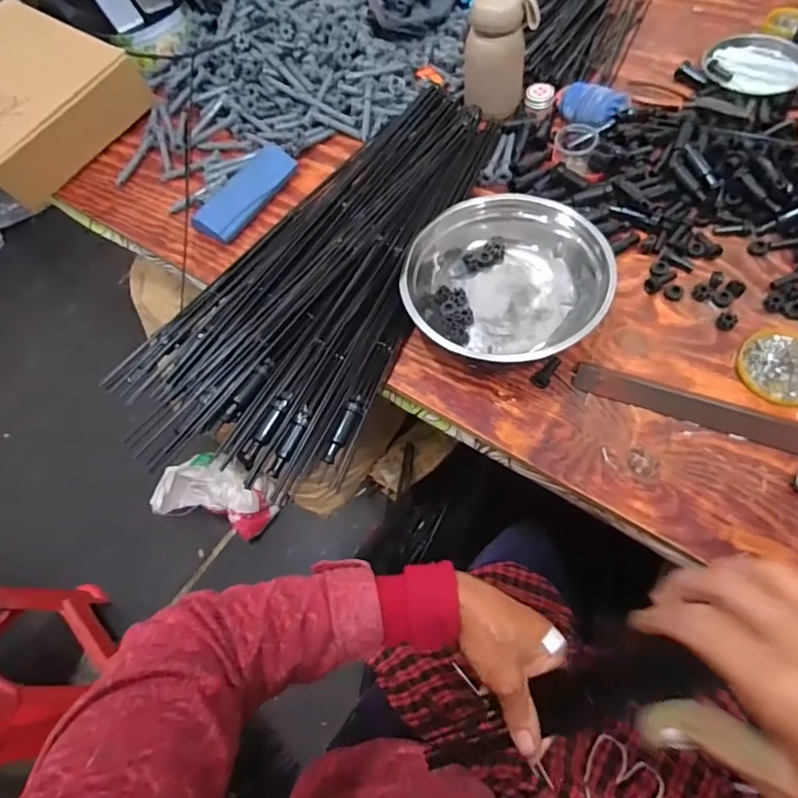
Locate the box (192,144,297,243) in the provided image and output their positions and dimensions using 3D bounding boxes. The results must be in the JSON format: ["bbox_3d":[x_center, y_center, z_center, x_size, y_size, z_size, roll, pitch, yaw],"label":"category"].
[{"bbox_3d":[-0.211,-0.289,0.733,0.067,0.016,0.173,23,68,18],"label":"box"}]

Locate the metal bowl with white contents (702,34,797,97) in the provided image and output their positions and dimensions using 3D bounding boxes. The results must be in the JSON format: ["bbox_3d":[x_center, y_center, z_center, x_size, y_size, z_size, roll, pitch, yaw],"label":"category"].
[{"bbox_3d":[0.499,-0.469,0.741,0.115,0.022,0.141,-33,64,-9],"label":"metal bowl with white contents"}]

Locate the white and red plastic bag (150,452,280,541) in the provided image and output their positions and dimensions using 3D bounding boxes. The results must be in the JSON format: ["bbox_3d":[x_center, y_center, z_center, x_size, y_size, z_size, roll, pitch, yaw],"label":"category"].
[{"bbox_3d":[-0.424,0.223,1.258,0.266,0.089,0.165,11,65,9],"label":"white and red plastic bag"}]

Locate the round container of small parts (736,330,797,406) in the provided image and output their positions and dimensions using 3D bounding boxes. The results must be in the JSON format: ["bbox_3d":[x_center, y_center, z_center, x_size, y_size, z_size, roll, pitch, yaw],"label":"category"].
[{"bbox_3d":[0.392,-0.034,0.536,0.086,0.015,0.085,-3,63,6],"label":"round container of small parts"}]

